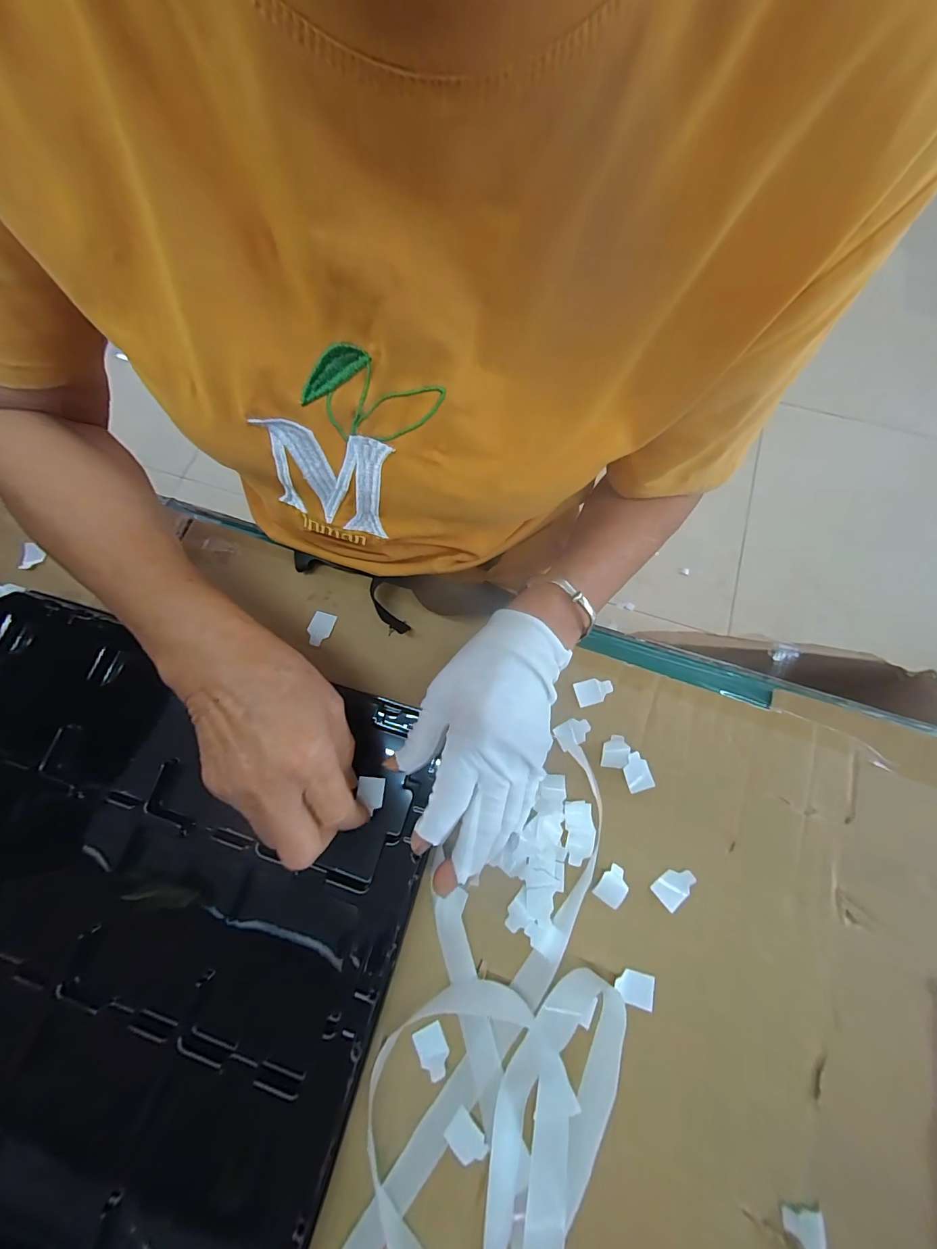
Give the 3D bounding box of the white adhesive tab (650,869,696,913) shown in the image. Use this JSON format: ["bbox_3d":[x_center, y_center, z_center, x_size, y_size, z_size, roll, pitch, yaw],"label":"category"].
[{"bbox_3d":[0.133,0.169,0.277,0.026,0.006,0.017,-41,75,-11],"label":"white adhesive tab"}]

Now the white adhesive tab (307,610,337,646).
[{"bbox_3d":[-0.118,0.003,0.340,0.018,0.004,0.028,15,73,7],"label":"white adhesive tab"}]

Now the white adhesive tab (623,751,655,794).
[{"bbox_3d":[0.118,0.102,0.299,0.017,0.004,0.027,-17,89,8],"label":"white adhesive tab"}]

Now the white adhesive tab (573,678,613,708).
[{"bbox_3d":[0.093,0.049,0.317,0.026,0.004,0.018,-16,72,-3],"label":"white adhesive tab"}]

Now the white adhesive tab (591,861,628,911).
[{"bbox_3d":[0.094,0.170,0.279,0.017,0.004,0.024,34,76,12],"label":"white adhesive tab"}]

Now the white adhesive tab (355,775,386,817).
[{"bbox_3d":[-0.065,0.112,0.286,0.016,0.004,0.021,8,74,-14],"label":"white adhesive tab"}]

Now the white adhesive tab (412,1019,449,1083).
[{"bbox_3d":[-0.022,0.253,0.253,0.018,0.006,0.023,-27,73,-6],"label":"white adhesive tab"}]

